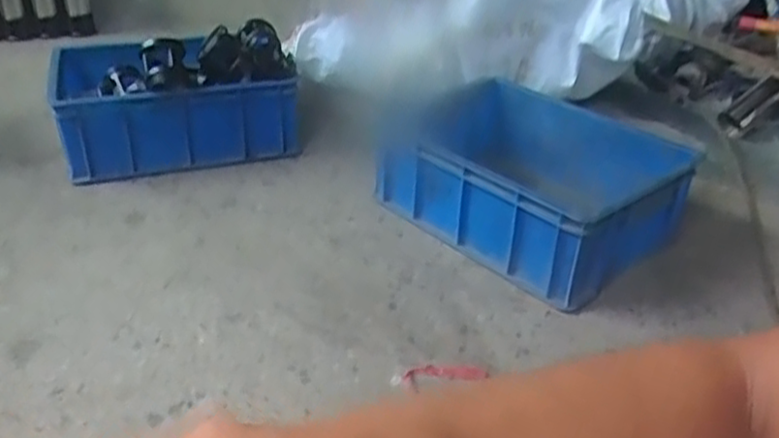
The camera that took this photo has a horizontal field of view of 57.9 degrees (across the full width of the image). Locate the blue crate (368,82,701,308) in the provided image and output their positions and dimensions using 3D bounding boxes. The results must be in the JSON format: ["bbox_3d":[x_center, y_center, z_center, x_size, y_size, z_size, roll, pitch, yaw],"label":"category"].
[{"bbox_3d":[0.208,-0.058,1.058,0.288,0.147,0.399,-25,40,-36],"label":"blue crate"}]

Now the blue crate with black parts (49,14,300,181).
[{"bbox_3d":[-0.380,-0.233,1.256,0.398,0.194,0.269,-9,33,-16],"label":"blue crate with black parts"}]

